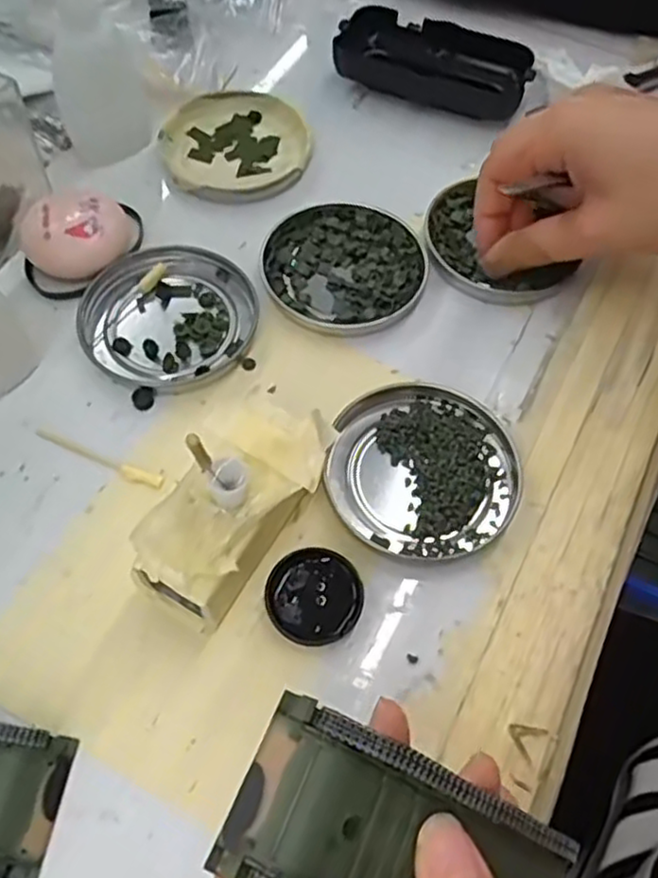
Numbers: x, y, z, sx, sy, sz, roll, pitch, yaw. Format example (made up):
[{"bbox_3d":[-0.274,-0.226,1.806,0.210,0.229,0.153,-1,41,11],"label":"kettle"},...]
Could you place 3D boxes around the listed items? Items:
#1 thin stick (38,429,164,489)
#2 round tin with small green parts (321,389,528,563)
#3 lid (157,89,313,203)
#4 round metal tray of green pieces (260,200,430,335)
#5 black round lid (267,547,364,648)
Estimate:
[{"bbox_3d":[-0.096,0.008,0.290,0.060,0.004,0.006,22,63,9],"label":"thin stick"},{"bbox_3d":[0.039,0.012,0.291,0.077,0.007,0.073,1,61,-2],"label":"round tin with small green parts"},{"bbox_3d":[-0.050,-0.160,0.383,0.079,0.011,0.080,1,61,-2],"label":"lid"},{"bbox_3d":[0.007,-0.085,0.342,0.077,0.009,0.075,1,61,-2],"label":"round metal tray of green pieces"},{"bbox_3d":[-0.005,0.059,0.264,0.035,0.007,0.035,1,61,-2],"label":"black round lid"}]

